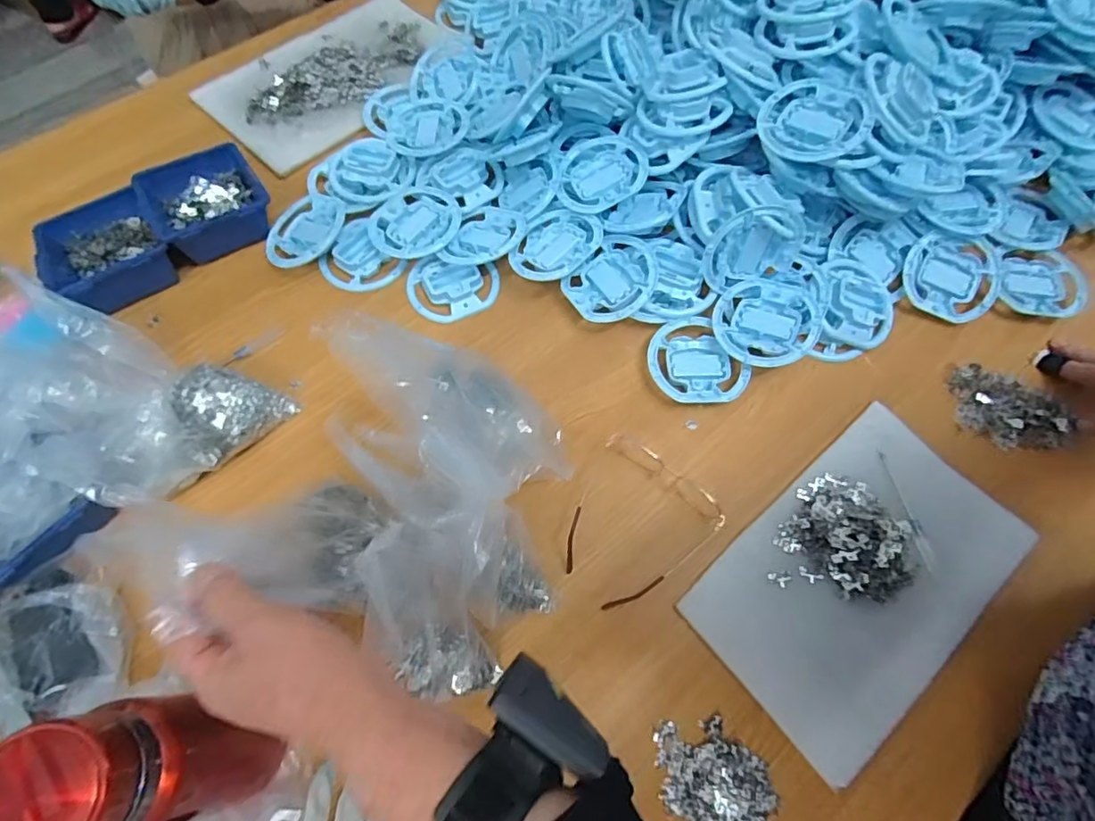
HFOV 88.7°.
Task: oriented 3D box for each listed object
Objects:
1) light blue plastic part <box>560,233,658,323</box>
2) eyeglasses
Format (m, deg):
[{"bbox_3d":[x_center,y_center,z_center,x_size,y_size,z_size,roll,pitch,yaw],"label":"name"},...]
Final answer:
[{"bbox_3d":[0.077,-0.147,0.622,0.106,0.019,0.087,-41,73,-17],"label":"light blue plastic part"},{"bbox_3d":[0.081,0.107,0.527,0.132,0.035,0.148,36,70,14],"label":"eyeglasses"}]

